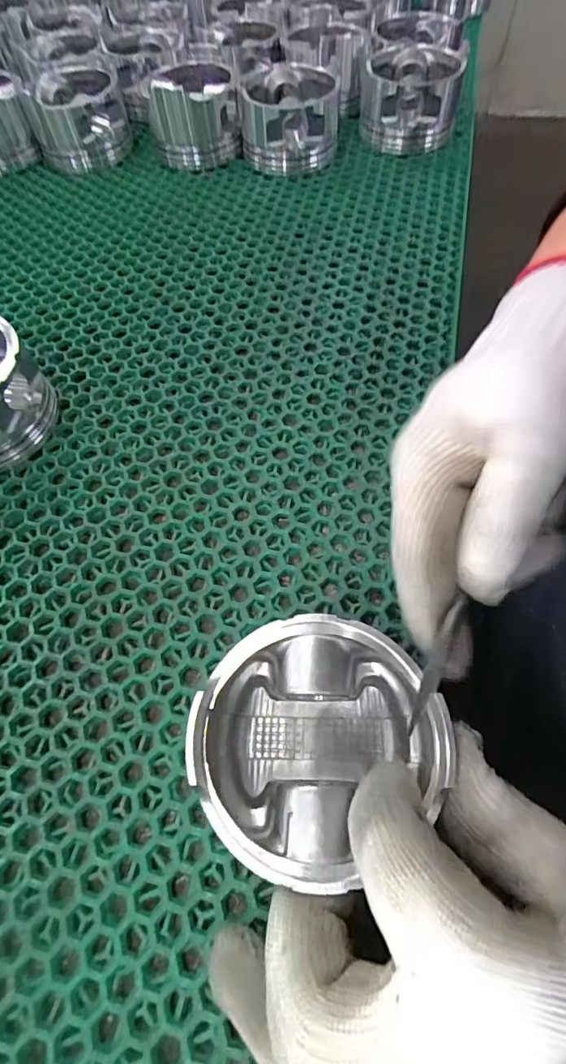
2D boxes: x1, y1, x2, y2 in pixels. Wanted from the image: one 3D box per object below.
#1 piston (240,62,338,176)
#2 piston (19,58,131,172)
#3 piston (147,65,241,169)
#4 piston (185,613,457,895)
[{"bbox_3d":[0.005,-0.333,0.375,0.075,0.049,0.074,-1,63,2],"label":"piston"},{"bbox_3d":[-0.174,-0.358,0.396,0.078,0.049,0.079,-14,63,-5],"label":"piston"},{"bbox_3d":[-0.073,-0.349,0.386,0.072,0.049,0.068,-3,63,1],"label":"piston"},{"bbox_3d":[0.009,0.071,0.160,0.081,0.044,0.072,-31,66,-13],"label":"piston"}]

